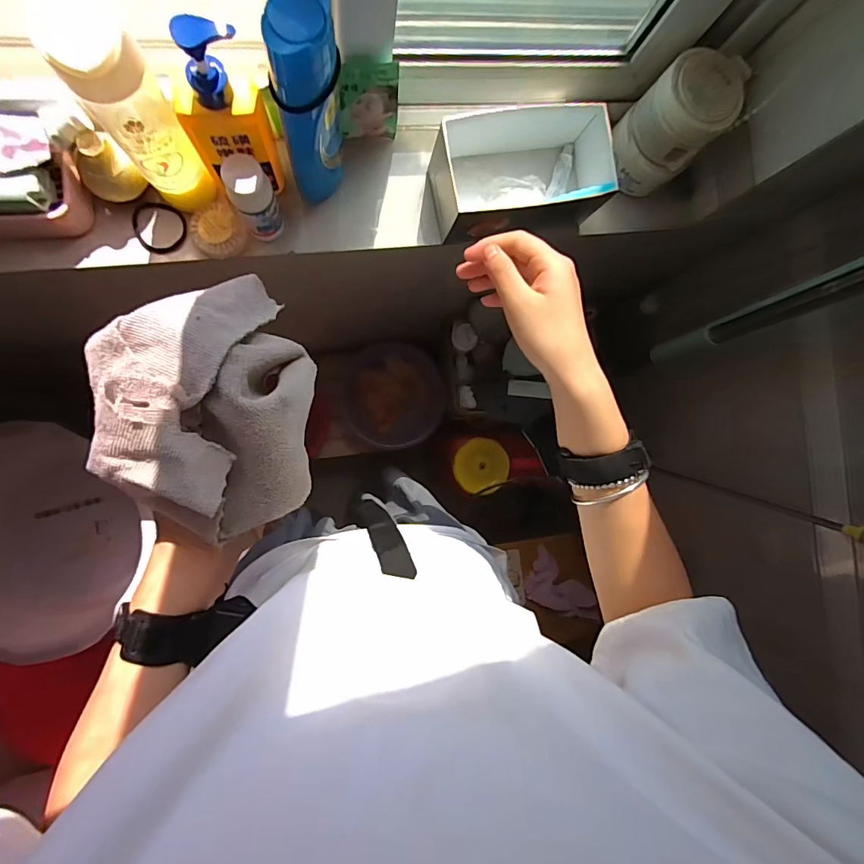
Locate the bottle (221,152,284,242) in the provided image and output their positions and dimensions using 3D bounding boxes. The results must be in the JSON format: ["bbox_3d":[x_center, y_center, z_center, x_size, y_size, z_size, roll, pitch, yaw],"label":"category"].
[{"bbox_3d":[-0.179,-0.233,0.455,0.043,0.106,0.044,-22,94,-8],"label":"bottle"}]

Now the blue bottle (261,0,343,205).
[{"bbox_3d":[-0.109,-0.284,0.407,0.050,0.202,0.059,2,90,-9],"label":"blue bottle"}]

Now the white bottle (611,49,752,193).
[{"bbox_3d":[0.273,-0.351,0.517,0.091,0.112,0.105,43,84,-7],"label":"white bottle"}]

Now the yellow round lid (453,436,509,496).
[{"bbox_3d":[0.108,0.075,0.988,0.117,0.015,0.118,2,90,-9],"label":"yellow round lid"}]

